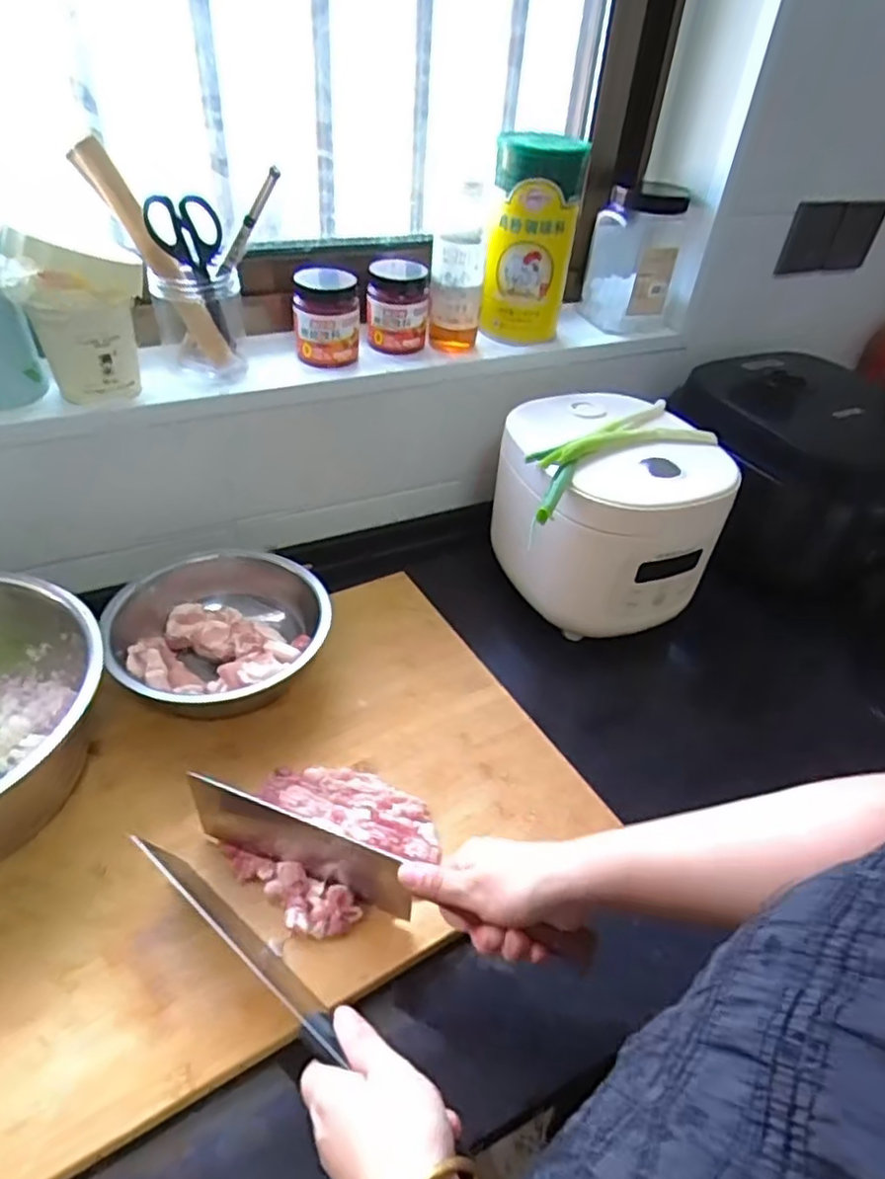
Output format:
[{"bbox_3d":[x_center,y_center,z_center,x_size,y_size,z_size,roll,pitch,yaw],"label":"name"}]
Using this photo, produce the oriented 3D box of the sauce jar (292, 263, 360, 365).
[{"bbox_3d":[-0.125,-0.300,0.727,0.069,0.087,0.078,1,40,-6],"label":"sauce jar"}]

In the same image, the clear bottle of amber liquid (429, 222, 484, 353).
[{"bbox_3d":[0.016,-0.337,0.758,0.057,0.118,0.049,6,40,0],"label":"clear bottle of amber liquid"}]

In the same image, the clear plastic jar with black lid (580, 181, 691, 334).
[{"bbox_3d":[0.244,-0.419,0.854,0.113,0.148,0.095,13,40,9],"label":"clear plastic jar with black lid"}]

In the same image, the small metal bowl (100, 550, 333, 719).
[{"bbox_3d":[-0.214,0.044,0.655,0.202,0.070,0.196,3,40,-3],"label":"small metal bowl"}]

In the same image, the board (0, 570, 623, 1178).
[{"bbox_3d":[-0.192,0.188,0.547,0.592,0.030,0.350,-20,46,-28],"label":"board"}]

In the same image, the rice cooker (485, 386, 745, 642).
[{"bbox_3d":[0.174,-0.088,0.753,0.201,0.180,0.221,-10,42,-18],"label":"rice cooker"}]

